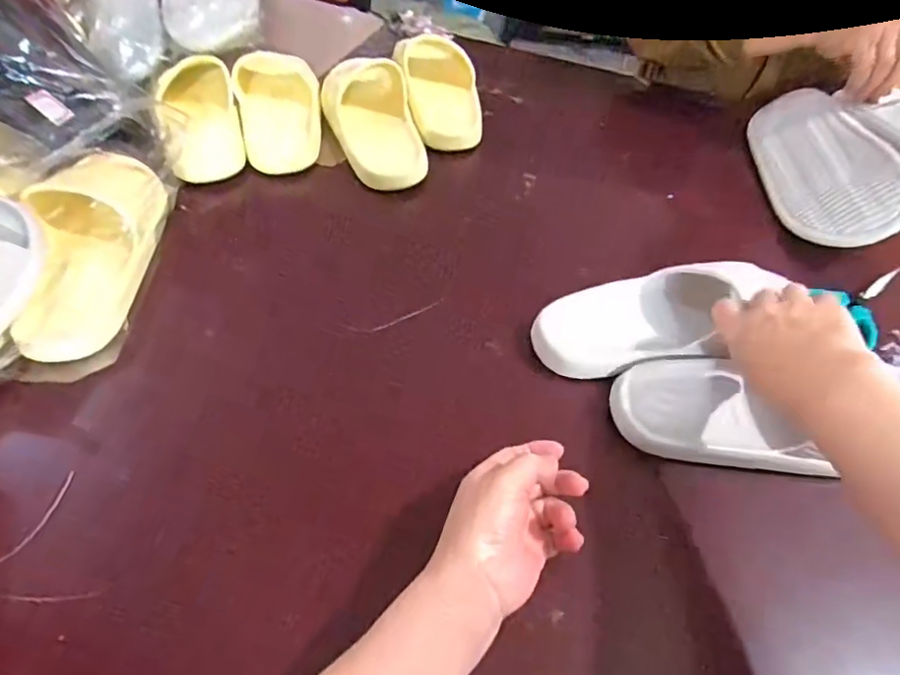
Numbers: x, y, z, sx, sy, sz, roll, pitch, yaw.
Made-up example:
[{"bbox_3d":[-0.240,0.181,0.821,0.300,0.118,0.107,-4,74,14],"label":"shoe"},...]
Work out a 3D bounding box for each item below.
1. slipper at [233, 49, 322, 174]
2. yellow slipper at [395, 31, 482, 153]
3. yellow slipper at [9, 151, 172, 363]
[{"bbox_3d":[-0.215,-0.289,0.710,0.097,0.061,0.188,-8,52,-8],"label":"slipper"},{"bbox_3d":[-0.012,-0.329,0.745,0.102,0.059,0.197,-5,52,-6],"label":"yellow slipper"},{"bbox_3d":[-0.334,-0.092,0.531,0.096,0.063,0.240,-4,52,-5],"label":"yellow slipper"}]

